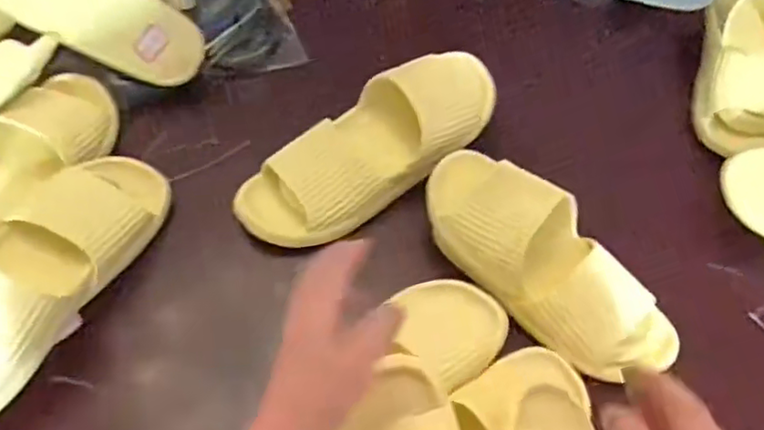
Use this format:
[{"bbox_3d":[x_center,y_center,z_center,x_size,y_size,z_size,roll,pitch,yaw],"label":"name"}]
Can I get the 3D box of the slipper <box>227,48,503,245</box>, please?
[{"bbox_3d":[-0.003,-0.075,0.651,0.304,0.074,0.104,-32,65,-23],"label":"slipper"}]

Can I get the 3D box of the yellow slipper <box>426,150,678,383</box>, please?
[{"bbox_3d":[0.157,0.044,0.592,0.269,0.060,0.104,44,64,11],"label":"yellow slipper"}]

